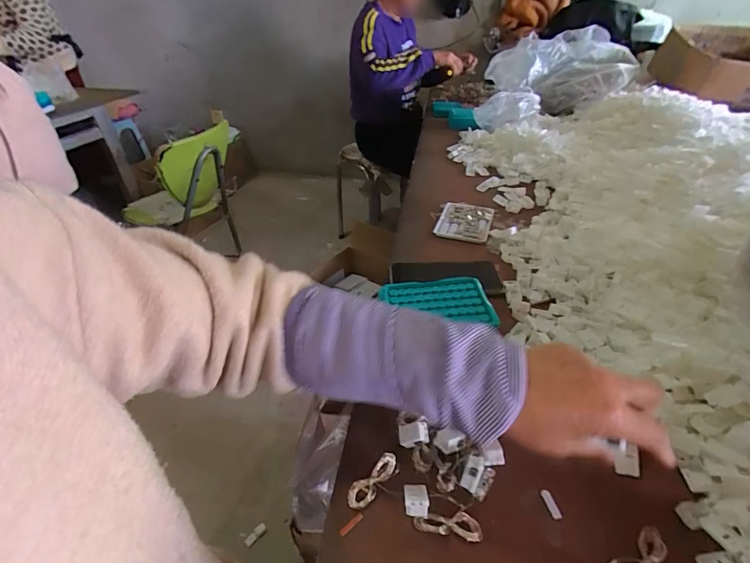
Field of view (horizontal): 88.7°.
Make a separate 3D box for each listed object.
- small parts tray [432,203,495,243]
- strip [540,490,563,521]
[{"bbox_3d":[0.172,-0.115,0.733,0.096,0.008,0.127,11,38,16],"label":"small parts tray"},{"bbox_3d":[0.155,0.196,0.337,0.009,0.004,0.025,-8,37,-9],"label":"strip"}]

